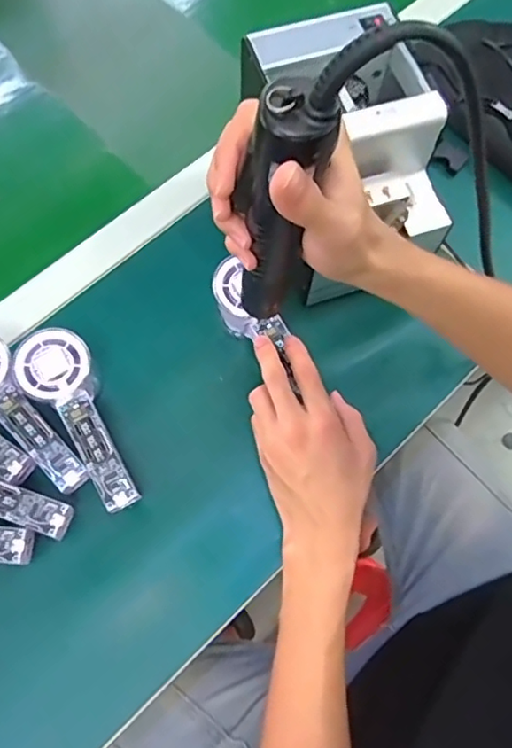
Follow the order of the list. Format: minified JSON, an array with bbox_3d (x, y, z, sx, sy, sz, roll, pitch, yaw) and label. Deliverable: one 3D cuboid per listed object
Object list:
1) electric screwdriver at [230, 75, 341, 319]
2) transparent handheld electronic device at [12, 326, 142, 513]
[{"bbox_3d":[0.011,-0.085,0.336,0.039,0.201,0.028,-11,75,-5],"label":"electric screwdriver"},{"bbox_3d":[-0.135,0.036,0.460,0.053,0.038,0.148,-29,85,-11],"label":"transparent handheld electronic device"}]

